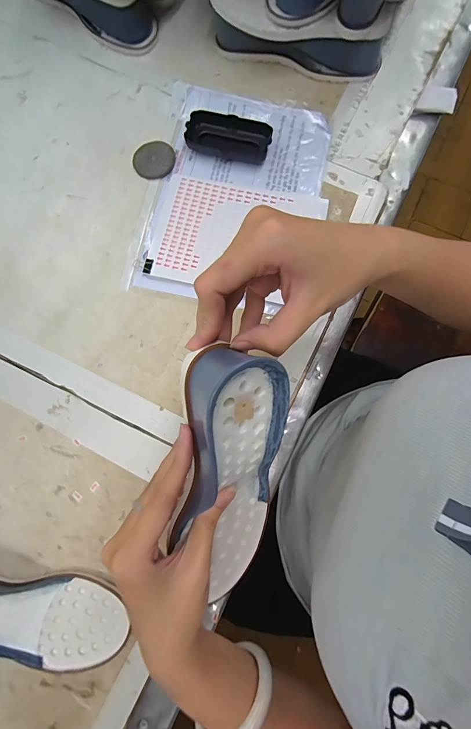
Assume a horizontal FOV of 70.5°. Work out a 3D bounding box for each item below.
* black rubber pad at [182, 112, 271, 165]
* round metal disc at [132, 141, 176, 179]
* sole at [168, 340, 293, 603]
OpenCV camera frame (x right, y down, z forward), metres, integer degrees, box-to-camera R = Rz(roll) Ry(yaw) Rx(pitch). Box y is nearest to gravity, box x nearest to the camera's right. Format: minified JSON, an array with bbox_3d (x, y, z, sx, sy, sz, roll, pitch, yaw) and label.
[{"bbox_3d":[-0.009,-0.305,0.450,0.110,0.024,0.052,9,79,2],"label":"black rubber pad"},{"bbox_3d":[-0.111,-0.280,0.455,0.057,0.007,0.054,0,79,0],"label":"round metal disc"},{"bbox_3d":[-0.003,0.094,0.255,0.072,0.061,0.233,0,124,0],"label":"sole"}]

